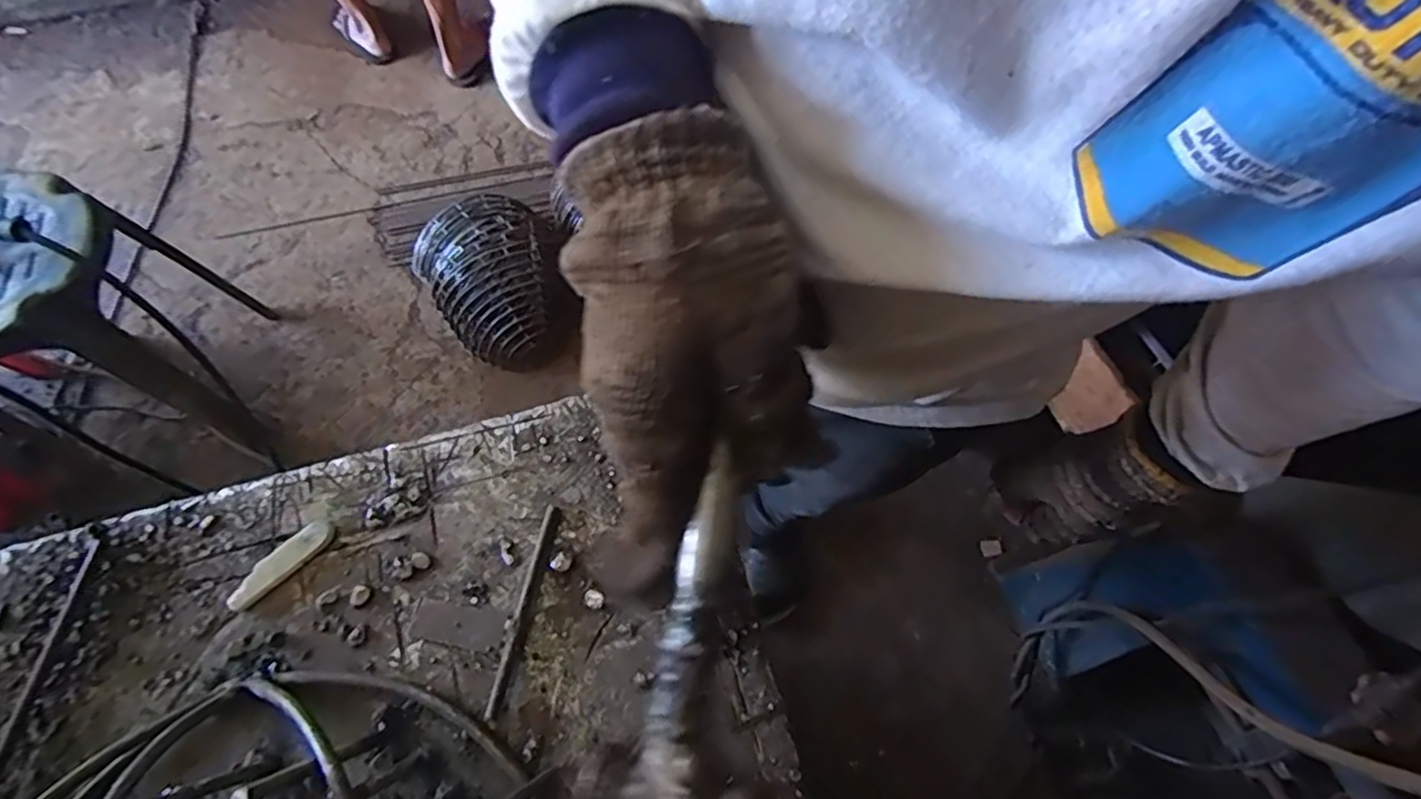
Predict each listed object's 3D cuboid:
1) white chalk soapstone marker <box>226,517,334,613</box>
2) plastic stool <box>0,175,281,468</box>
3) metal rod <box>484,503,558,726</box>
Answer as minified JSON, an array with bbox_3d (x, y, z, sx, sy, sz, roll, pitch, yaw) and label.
[{"bbox_3d":[-0.188,0.071,0.289,0.049,0.006,0.013,-38,69,-16],"label":"white chalk soapstone marker"},{"bbox_3d":[-0.979,-0.109,1.115,0.378,0.470,0.356,34,69,16],"label":"plastic stool"},{"bbox_3d":[-0.079,0.086,0.279,0.006,0.005,0.086,11,65,6],"label":"metal rod"}]

